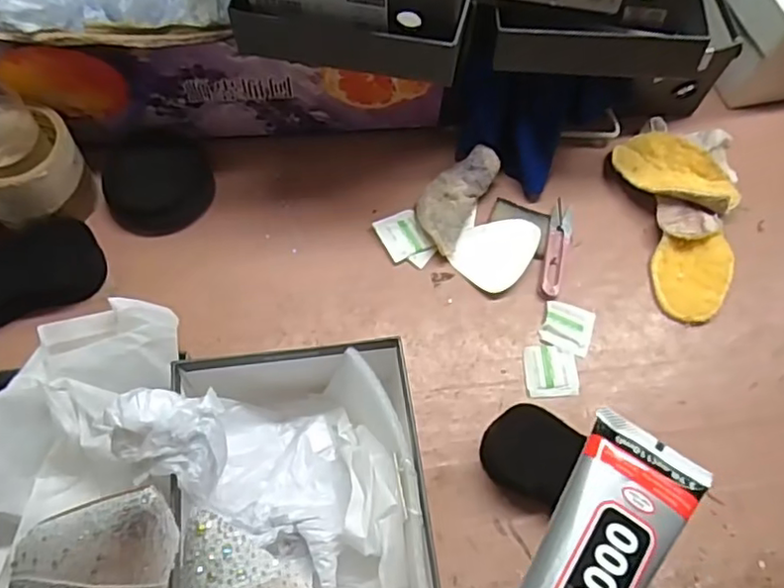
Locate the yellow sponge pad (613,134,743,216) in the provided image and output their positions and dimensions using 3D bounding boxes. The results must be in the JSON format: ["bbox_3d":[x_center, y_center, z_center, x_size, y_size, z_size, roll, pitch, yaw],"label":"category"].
[{"bbox_3d":[0.268,-0.114,0.602,0.114,0.026,0.071,34,67,32],"label":"yellow sponge pad"}]

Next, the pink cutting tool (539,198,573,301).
[{"bbox_3d":[0.153,-0.042,0.580,0.022,0.010,0.102,14,64,4],"label":"pink cutting tool"}]

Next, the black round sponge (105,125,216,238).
[{"bbox_3d":[-0.214,-0.105,0.581,0.094,0.036,0.093,1,63,-3],"label":"black round sponge"}]

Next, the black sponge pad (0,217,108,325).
[{"bbox_3d":[-0.310,-0.019,0.529,0.123,0.032,0.063,-22,67,-14],"label":"black sponge pad"}]

